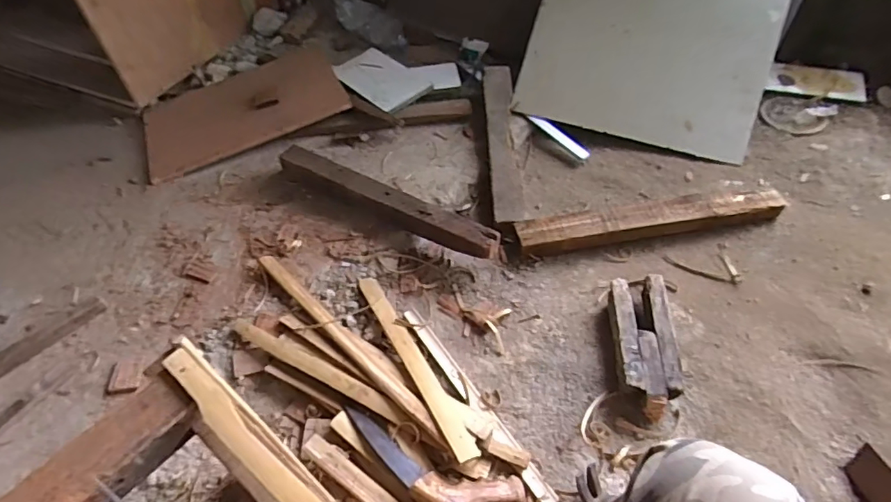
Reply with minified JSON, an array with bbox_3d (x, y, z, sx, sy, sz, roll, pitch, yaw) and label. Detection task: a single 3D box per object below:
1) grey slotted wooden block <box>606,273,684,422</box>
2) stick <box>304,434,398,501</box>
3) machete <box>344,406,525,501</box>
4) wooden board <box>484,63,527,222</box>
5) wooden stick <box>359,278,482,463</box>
[{"bbox_3d":[0.328,0.145,0.866,0.097,0.057,0.259,3,54,2],"label":"grey slotted wooden block"},{"bbox_3d":[-0.103,0.346,0.736,0.244,0.023,0.035,31,59,21],"label":"stick"},{"bbox_3d":[-0.032,0.315,0.746,0.288,0.039,0.096,17,55,12],"label":"machete"},{"bbox_3d":[0.126,-0.245,1.137,0.063,0.029,0.435,-5,60,7],"label":"wooden board"},{"bbox_3d":[-0.058,0.172,0.848,0.040,0.013,0.380,-16,46,-26],"label":"wooden stick"}]

